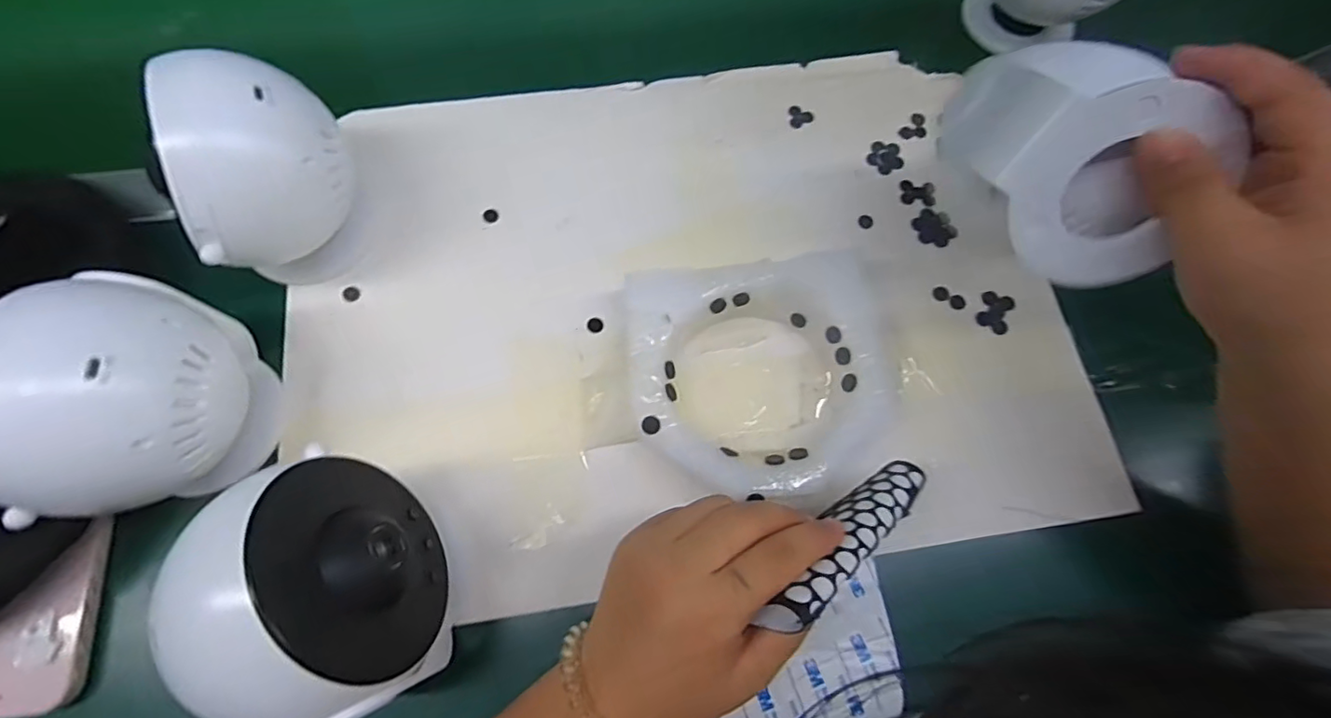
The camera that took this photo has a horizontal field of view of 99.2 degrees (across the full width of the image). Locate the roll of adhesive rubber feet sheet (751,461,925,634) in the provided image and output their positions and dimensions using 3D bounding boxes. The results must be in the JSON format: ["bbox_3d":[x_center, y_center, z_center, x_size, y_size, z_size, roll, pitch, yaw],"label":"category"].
[{"bbox_3d":[0.081,0.080,0.251,0.130,0.022,0.021,-26,70,-45],"label":"roll of adhesive rubber feet sheet"}]

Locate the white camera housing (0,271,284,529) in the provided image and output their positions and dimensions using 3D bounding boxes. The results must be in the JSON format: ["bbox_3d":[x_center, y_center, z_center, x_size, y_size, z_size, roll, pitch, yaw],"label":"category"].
[{"bbox_3d":[-0.247,0.021,0.278,0.068,0.117,0.114,3,70,-1],"label":"white camera housing"}]

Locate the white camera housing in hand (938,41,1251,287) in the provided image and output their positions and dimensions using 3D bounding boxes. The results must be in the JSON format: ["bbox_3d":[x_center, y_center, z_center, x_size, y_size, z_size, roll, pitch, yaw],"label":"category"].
[{"bbox_3d":[0.175,-0.091,0.245,0.057,0.069,0.114,-37,75,-13],"label":"white camera housing in hand"}]

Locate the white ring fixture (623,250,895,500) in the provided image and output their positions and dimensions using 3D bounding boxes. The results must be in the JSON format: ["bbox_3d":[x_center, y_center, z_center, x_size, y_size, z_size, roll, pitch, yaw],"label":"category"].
[{"bbox_3d":[0.058,0.011,0.333,0.155,0.040,0.134,-6,71,-4],"label":"white ring fixture"}]

